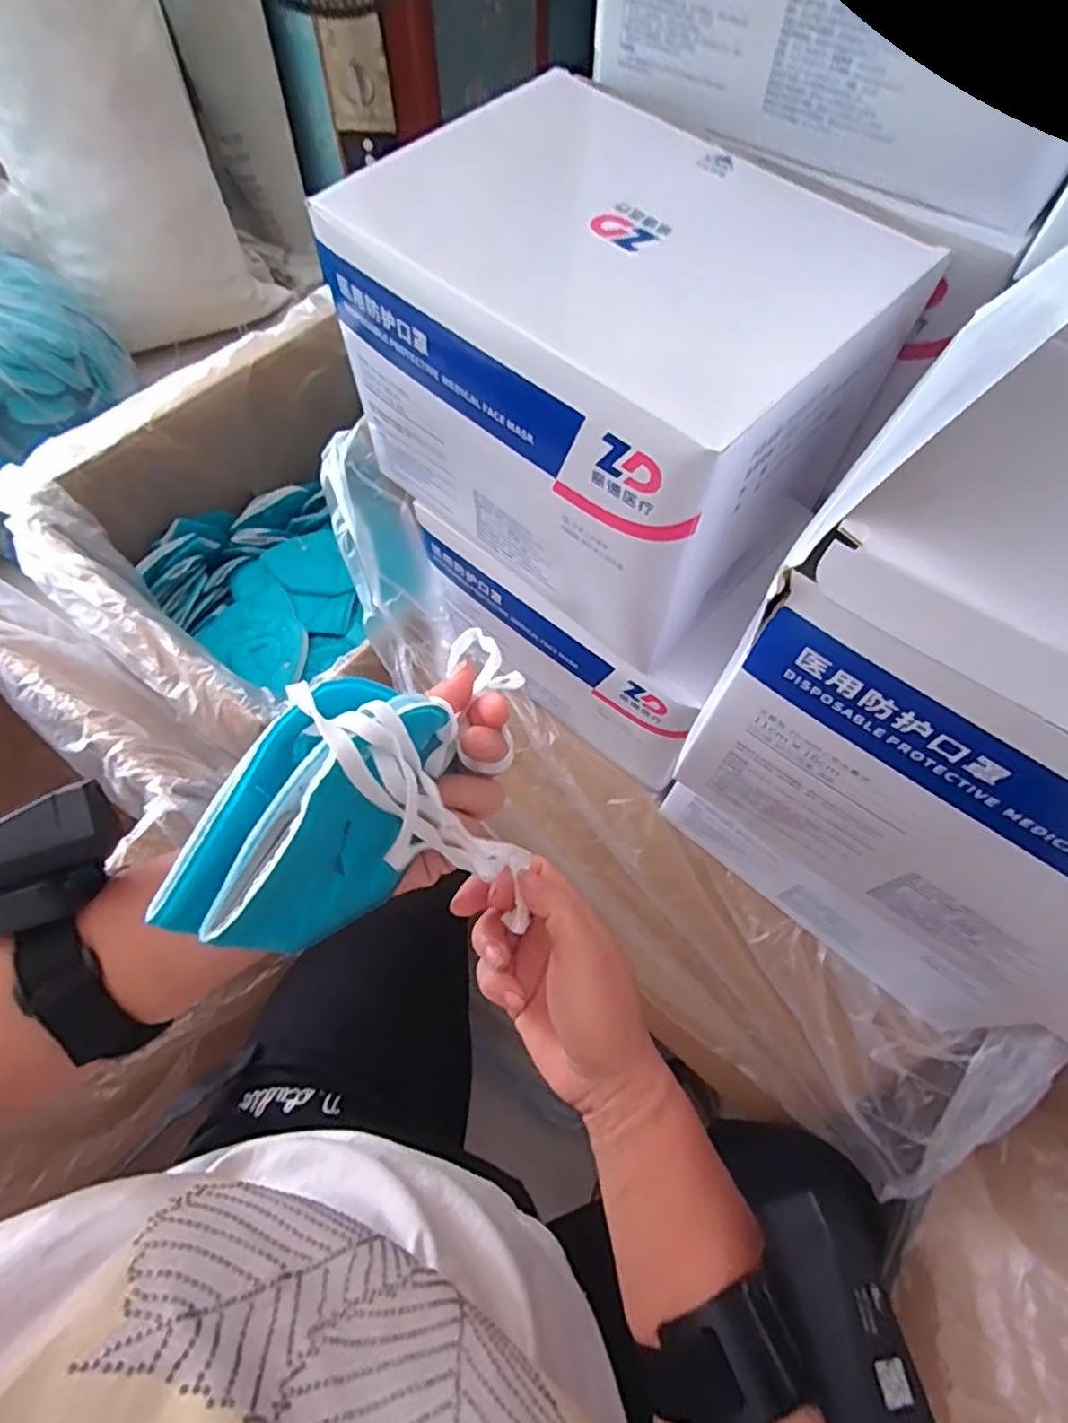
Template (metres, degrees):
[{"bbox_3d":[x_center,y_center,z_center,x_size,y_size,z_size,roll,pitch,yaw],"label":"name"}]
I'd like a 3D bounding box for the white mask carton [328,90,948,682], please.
[{"bbox_3d":[0.041,-0.195,0.387,0.249,0.176,0.188,39,69,18],"label":"white mask carton"}]

